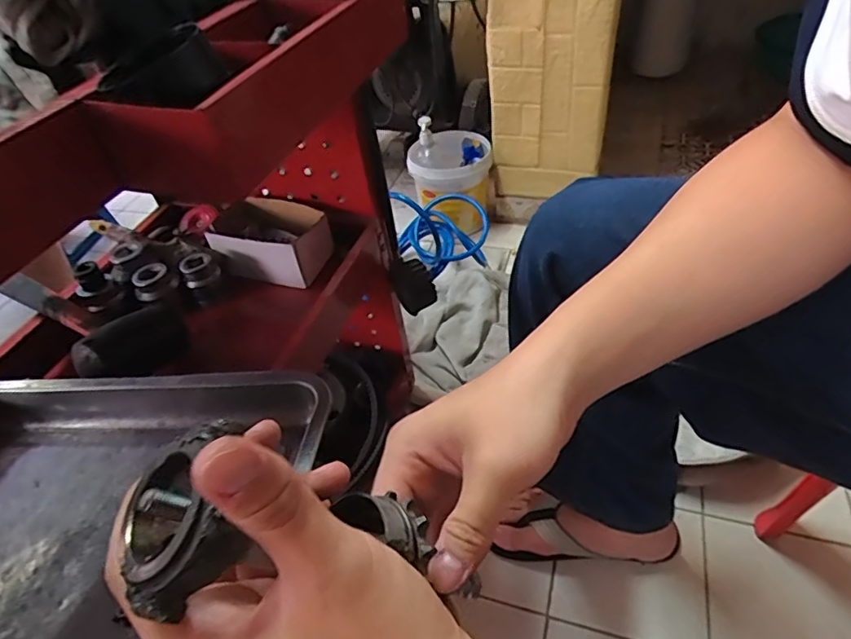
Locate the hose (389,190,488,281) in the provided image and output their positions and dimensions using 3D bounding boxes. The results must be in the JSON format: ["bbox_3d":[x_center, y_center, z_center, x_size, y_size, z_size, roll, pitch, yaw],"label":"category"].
[{"bbox_3d":[0.040,-0.213,1.216,0.202,0.208,0.175,-15,43,-8],"label":"hose"}]

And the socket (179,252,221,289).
[{"bbox_3d":[-0.290,-0.064,0.688,0.043,0.026,0.044,-32,47,-26],"label":"socket"}]

